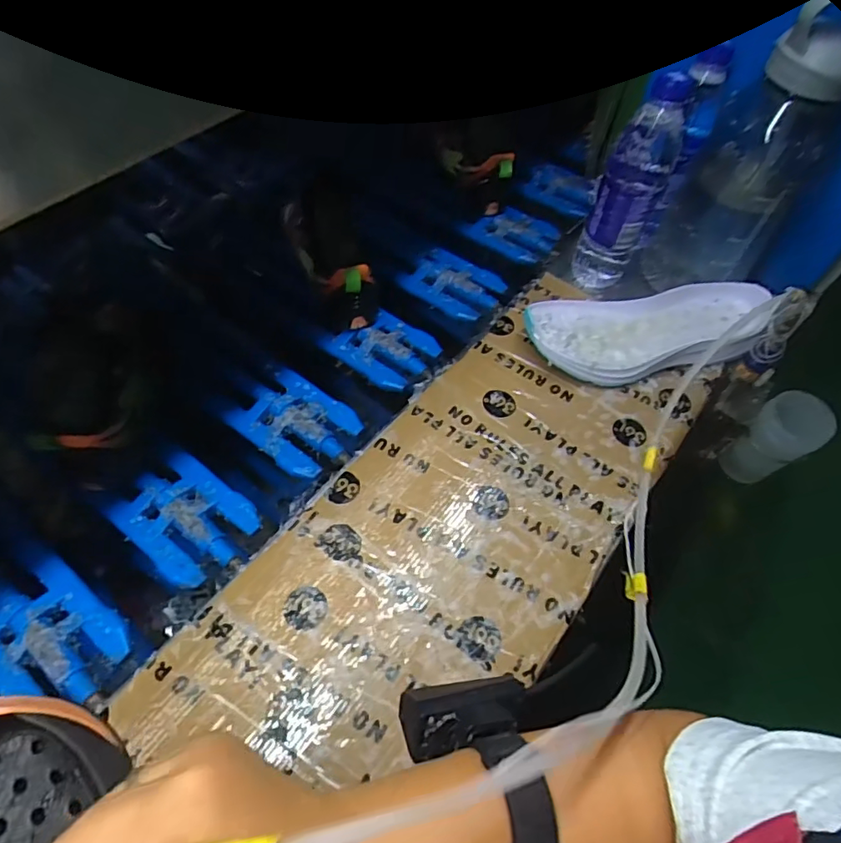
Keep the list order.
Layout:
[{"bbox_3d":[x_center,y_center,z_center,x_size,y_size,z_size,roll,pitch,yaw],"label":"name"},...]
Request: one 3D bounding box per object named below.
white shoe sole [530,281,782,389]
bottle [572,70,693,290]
[{"bbox_3d":[0.242,-0.103,0.584,0.268,0.053,0.120,-6,59,-9],"label":"white shoe sole"},{"bbox_3d":[0.220,-0.246,0.576,0.067,0.210,0.051,21,57,9],"label":"bottle"}]

